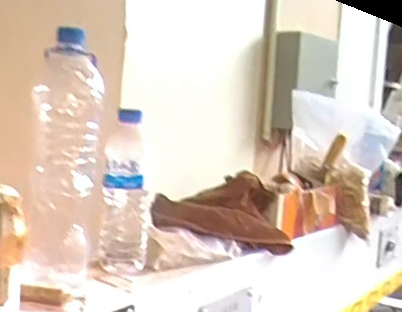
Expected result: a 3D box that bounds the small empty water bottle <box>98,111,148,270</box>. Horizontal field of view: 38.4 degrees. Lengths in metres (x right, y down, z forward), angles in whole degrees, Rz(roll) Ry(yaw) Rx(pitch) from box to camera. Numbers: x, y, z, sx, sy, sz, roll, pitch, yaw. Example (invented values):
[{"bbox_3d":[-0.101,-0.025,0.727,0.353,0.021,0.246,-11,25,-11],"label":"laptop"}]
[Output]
[{"bbox_3d":[-0.099,0.047,0.765,0.059,0.207,0.060,4,5,-5],"label":"small empty water bottle"}]

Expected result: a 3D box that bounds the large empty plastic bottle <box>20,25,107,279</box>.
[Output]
[{"bbox_3d":[-0.163,0.008,0.696,0.086,0.298,0.105,4,5,-10],"label":"large empty plastic bottle"}]

